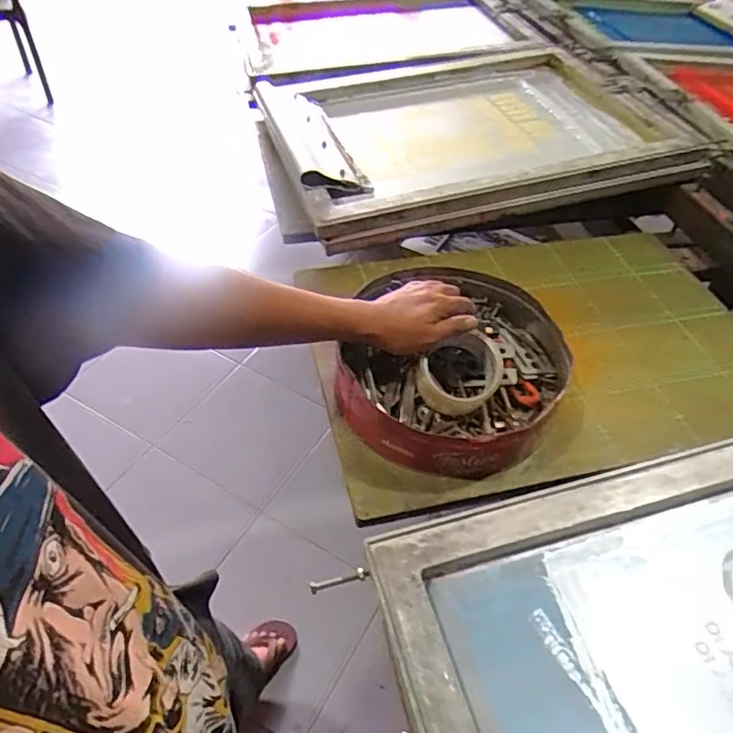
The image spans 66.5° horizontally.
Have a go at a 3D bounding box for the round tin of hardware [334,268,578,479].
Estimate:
[{"bbox_3d":[0.105,0.002,0.649,0.224,0.077,0.260,19,49,16],"label":"round tin of hardware"}]

